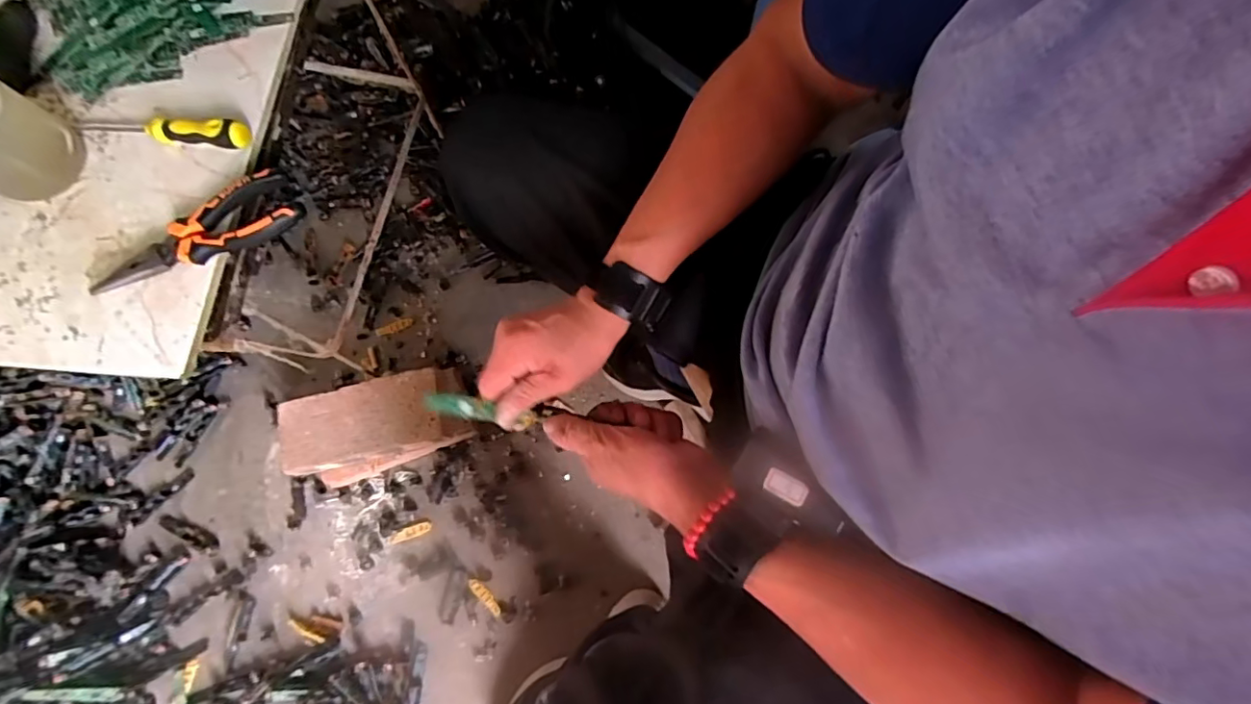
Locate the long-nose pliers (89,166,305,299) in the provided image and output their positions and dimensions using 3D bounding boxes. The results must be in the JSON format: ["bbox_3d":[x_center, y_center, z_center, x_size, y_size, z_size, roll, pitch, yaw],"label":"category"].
[{"bbox_3d":[-0.335,-0.092,0.433,0.156,0.020,0.050,-28,74,-5],"label":"long-nose pliers"}]

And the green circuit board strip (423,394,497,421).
[{"bbox_3d":[-0.113,0.037,0.380,0.048,0.007,0.013,16,63,-32],"label":"green circuit board strip"}]

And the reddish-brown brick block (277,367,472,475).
[{"bbox_3d":[-0.353,0.105,0.811,0.247,0.100,0.112,-16,73,-2],"label":"reddish-brown brick block"}]

